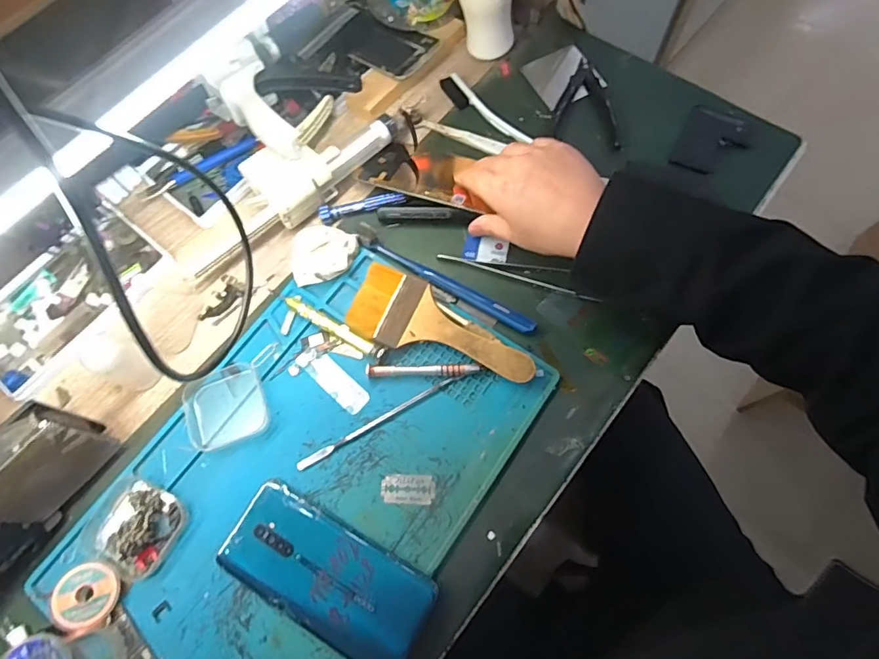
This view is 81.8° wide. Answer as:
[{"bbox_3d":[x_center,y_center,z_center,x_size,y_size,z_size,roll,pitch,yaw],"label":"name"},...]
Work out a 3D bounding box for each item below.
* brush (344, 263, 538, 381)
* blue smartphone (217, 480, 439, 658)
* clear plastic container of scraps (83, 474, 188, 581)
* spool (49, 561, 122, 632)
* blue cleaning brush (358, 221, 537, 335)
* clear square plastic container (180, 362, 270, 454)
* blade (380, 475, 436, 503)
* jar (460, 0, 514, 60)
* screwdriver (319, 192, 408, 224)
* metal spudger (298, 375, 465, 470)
[{"bbox_3d":[0.001,0.002,0.431,0.162,0.014,0.062,25,87,11],"label":"brush"},{"bbox_3d":[-0.084,0.181,0.376,0.157,0.010,0.070,28,73,12],"label":"blue smartphone"},{"bbox_3d":[-0.236,0.150,0.390,0.065,0.024,0.062,29,73,12],"label":"clear plastic container of scraps"},{"bbox_3d":[-0.261,0.197,0.377,0.043,0.017,0.042,-1,69,2],"label":"spool"},{"bbox_3d":[0.004,-0.046,0.452,0.180,0.014,0.016,30,73,13],"label":"blue cleaning brush"},{"bbox_3d":[-0.179,0.063,0.425,0.062,0.012,0.066,-20,70,-5],"label":"clear square plastic container"},{"bbox_3d":[-0.025,0.125,0.399,0.040,0.004,0.022,0,69,2],"label":"blade"},{"bbox_3d":[0.047,-0.330,0.517,0.056,0.083,0.048,-4,69,1],"label":"jar"},{"bbox_3d":[-0.074,-0.117,0.487,0.082,0.009,0.016,-12,69,-2],"label":"screwdriver"},{"bbox_3d":[-0.048,0.074,0.419,0.149,0.004,0.008,-29,71,-9],"label":"metal spudger"}]

